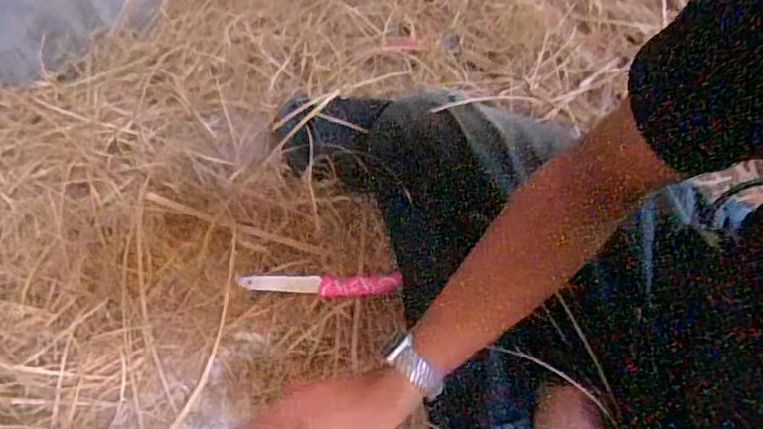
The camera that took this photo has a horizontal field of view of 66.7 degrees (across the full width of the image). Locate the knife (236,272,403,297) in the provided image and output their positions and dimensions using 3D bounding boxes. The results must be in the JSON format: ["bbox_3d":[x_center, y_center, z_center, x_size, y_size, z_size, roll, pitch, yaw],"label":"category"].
[{"bbox_3d":[-0.070,0.081,0.671,0.185,0.018,0.028,0,63,3],"label":"knife"}]

